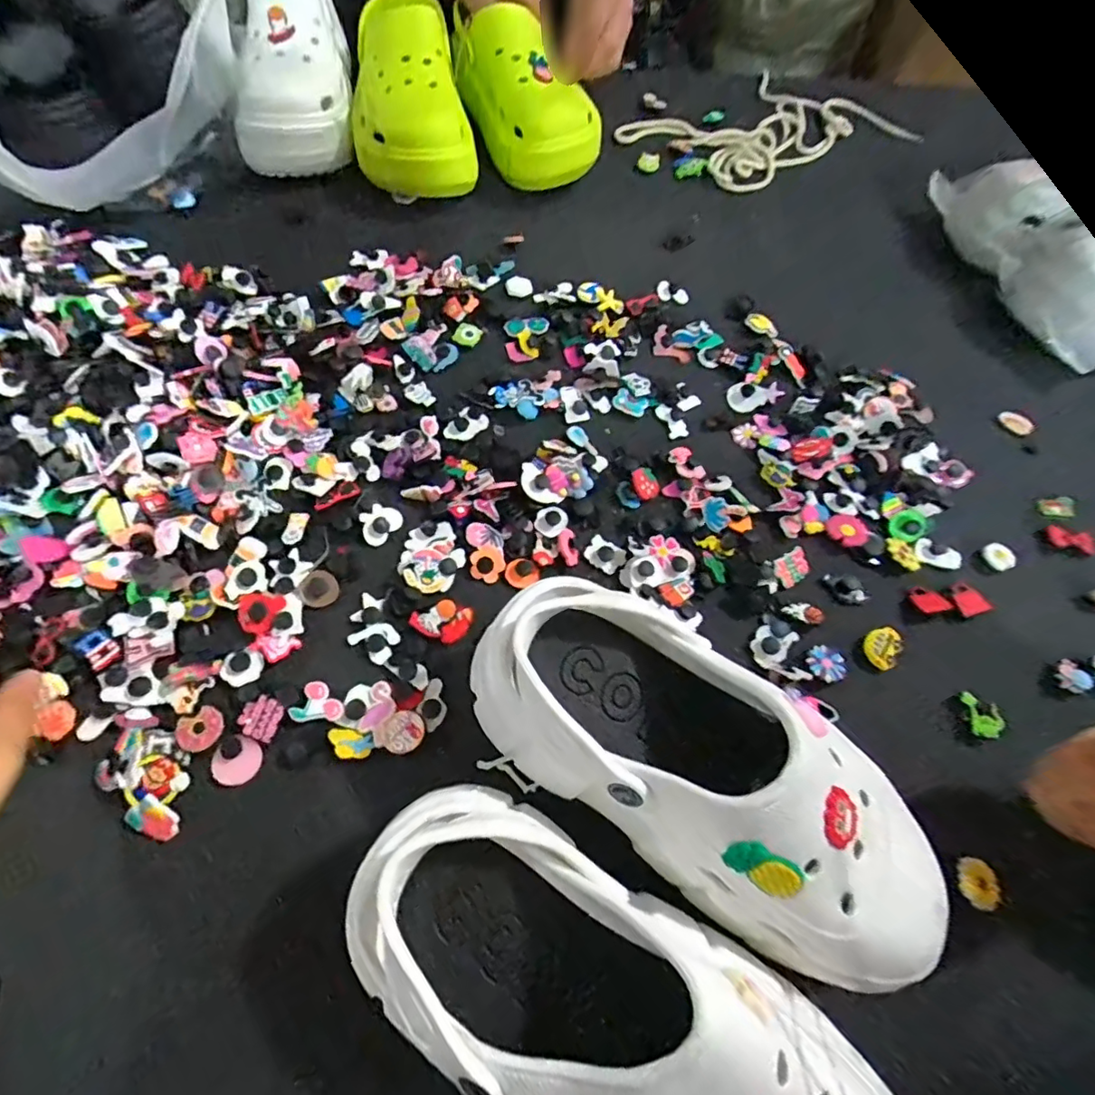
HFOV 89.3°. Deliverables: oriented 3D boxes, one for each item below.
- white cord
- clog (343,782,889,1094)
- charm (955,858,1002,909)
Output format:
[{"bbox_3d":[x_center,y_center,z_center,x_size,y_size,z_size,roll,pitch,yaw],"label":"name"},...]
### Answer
[{"bbox_3d":[0.270,-0.492,0.646,0.327,0.019,0.199,-33,70,-18],"label":"white cord"},{"bbox_3d":[0.025,0.195,0.229,0.232,0.115,0.099,28,65,10],"label":"clog"},{"bbox_3d":[0.241,0.189,0.313,0.021,0.012,0.025,4,63,-2],"label":"charm"}]

